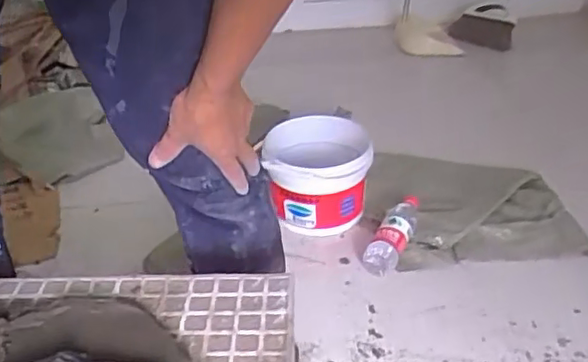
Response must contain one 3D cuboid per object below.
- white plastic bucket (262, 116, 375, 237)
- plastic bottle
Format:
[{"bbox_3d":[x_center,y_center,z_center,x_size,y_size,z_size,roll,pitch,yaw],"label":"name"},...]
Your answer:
[{"bbox_3d":[0.051,-0.003,1.314,0.231,0.186,0.240,-4,33,-2],"label":"white plastic bucket"},{"bbox_3d":[0.206,0.108,1.237,0.070,0.061,0.226,15,36,25],"label":"plastic bottle"}]

